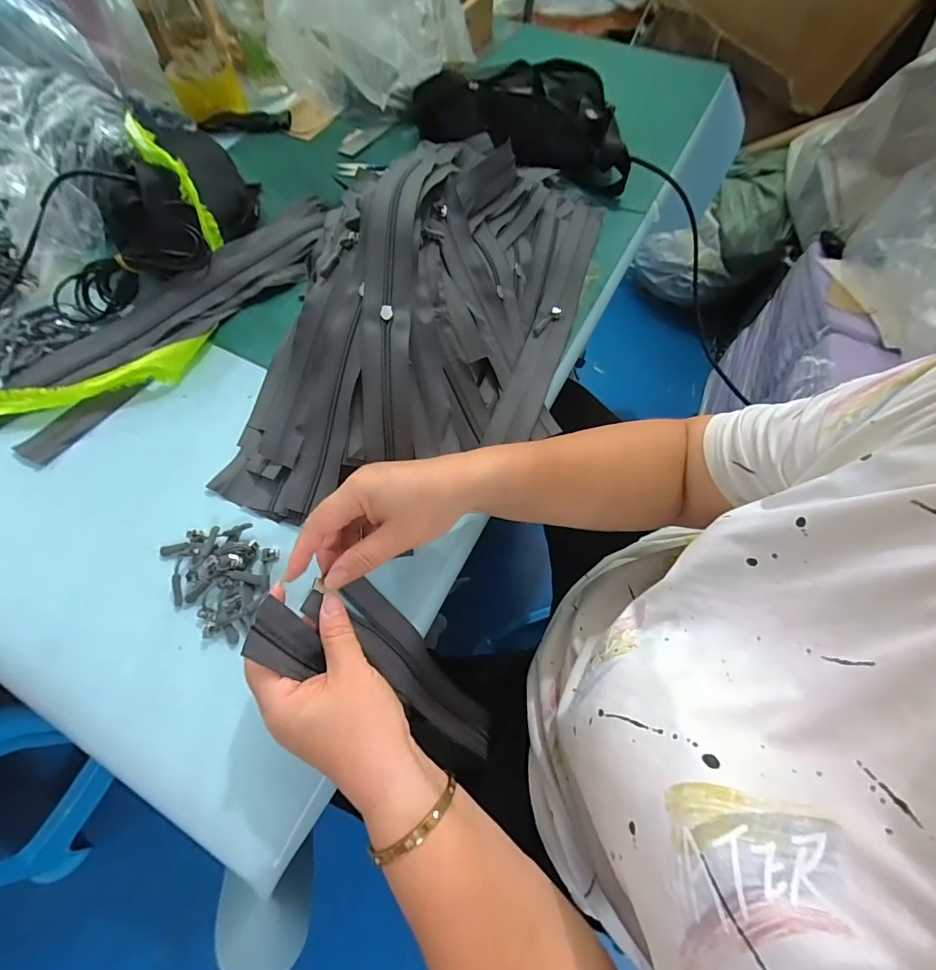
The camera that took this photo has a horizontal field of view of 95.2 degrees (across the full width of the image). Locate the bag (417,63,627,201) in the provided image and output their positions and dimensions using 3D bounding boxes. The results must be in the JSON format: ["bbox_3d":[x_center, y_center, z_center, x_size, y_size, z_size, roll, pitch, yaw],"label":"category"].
[{"bbox_3d":[0.080,-0.494,0.577,0.313,0.081,0.134,26,66,11],"label":"bag"}]

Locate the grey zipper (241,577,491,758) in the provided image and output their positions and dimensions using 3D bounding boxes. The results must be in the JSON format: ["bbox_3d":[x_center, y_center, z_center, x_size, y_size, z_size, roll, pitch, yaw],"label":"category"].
[{"bbox_3d":[-0.046,0.146,0.339,0.021,0.265,0.070,4,56,45],"label":"grey zipper"}]

